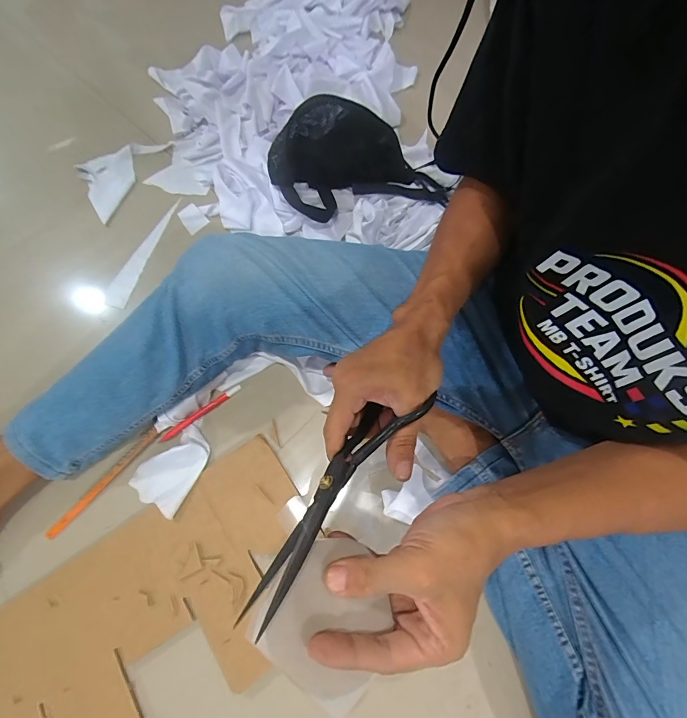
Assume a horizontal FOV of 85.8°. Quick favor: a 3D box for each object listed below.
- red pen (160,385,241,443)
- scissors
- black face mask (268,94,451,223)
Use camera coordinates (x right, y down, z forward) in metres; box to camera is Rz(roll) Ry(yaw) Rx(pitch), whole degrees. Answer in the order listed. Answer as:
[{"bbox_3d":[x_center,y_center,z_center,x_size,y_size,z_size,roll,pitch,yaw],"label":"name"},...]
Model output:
[{"bbox_3d":[-0.206,0.077,0.534,0.127,0.010,0.011,-38,75,-11],"label":"red pen"},{"bbox_3d":[0.000,0.097,0.266,0.011,0.073,0.186,52,53,-17],"label":"scissors"},{"bbox_3d":[0.019,-0.332,0.610,0.280,0.102,0.143,-12,72,-3],"label":"black face mask"}]

